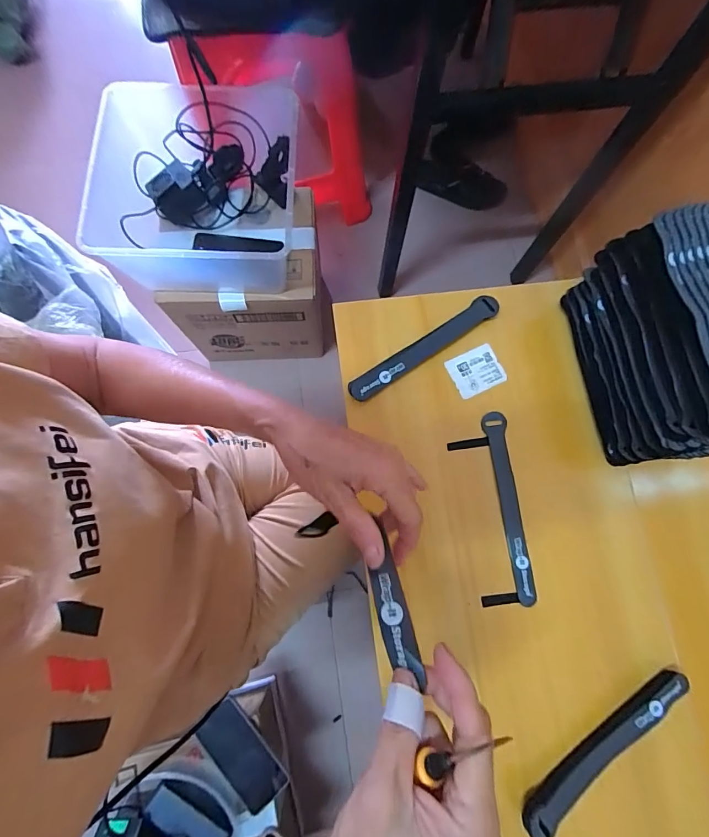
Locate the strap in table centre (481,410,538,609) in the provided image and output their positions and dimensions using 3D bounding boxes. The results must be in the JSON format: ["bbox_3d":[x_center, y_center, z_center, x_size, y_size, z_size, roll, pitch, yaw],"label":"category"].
[{"bbox_3d":[0.164,0.091,0.426,0.025,0.004,0.196,-5,78,-1],"label":"strap in table centre"}]

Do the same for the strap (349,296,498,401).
[{"bbox_3d":[0.079,-0.080,0.456,0.197,0.015,0.026,-33,80,-7],"label":"strap"}]

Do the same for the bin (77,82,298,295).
[{"bbox_3d":[-0.254,-0.357,0.666,0.294,0.152,0.301,3,78,1],"label":"bin"}]

